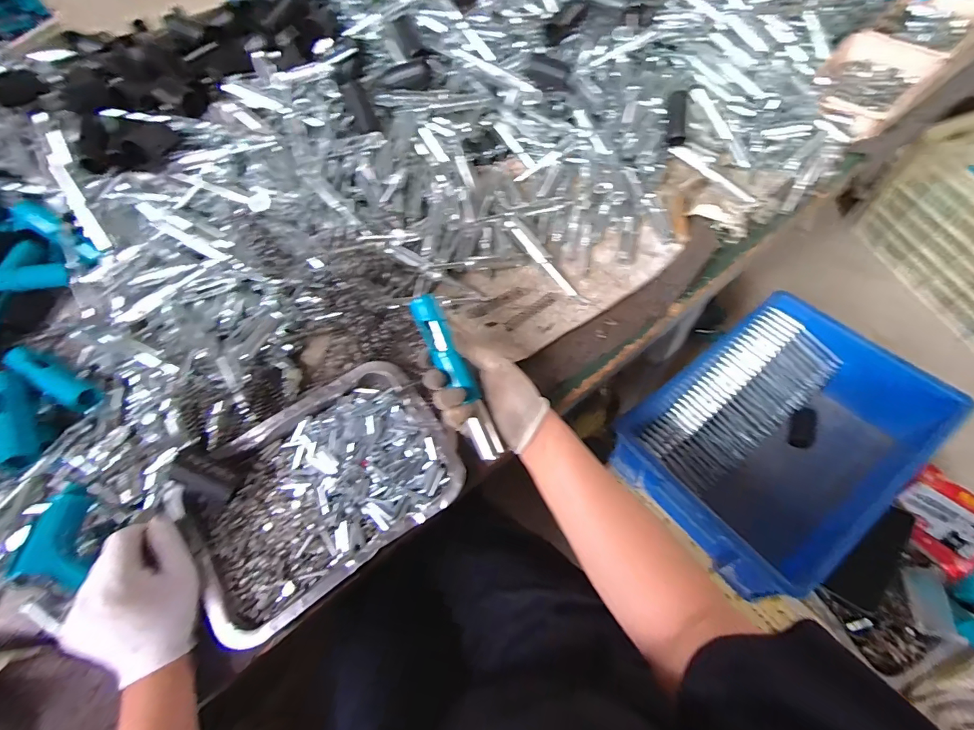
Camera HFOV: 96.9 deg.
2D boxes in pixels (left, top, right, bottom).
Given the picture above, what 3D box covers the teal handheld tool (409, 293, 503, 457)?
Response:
[{"bbox_3d":[-0.034,0.008,0.448,0.030,0.040,0.189,-23,81,-8],"label":"teal handheld tool"}]

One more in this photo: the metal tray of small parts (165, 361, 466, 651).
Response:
[{"bbox_3d":[-0.162,0.118,0.430,0.253,0.026,0.175,-33,65,-12],"label":"metal tray of small parts"}]

